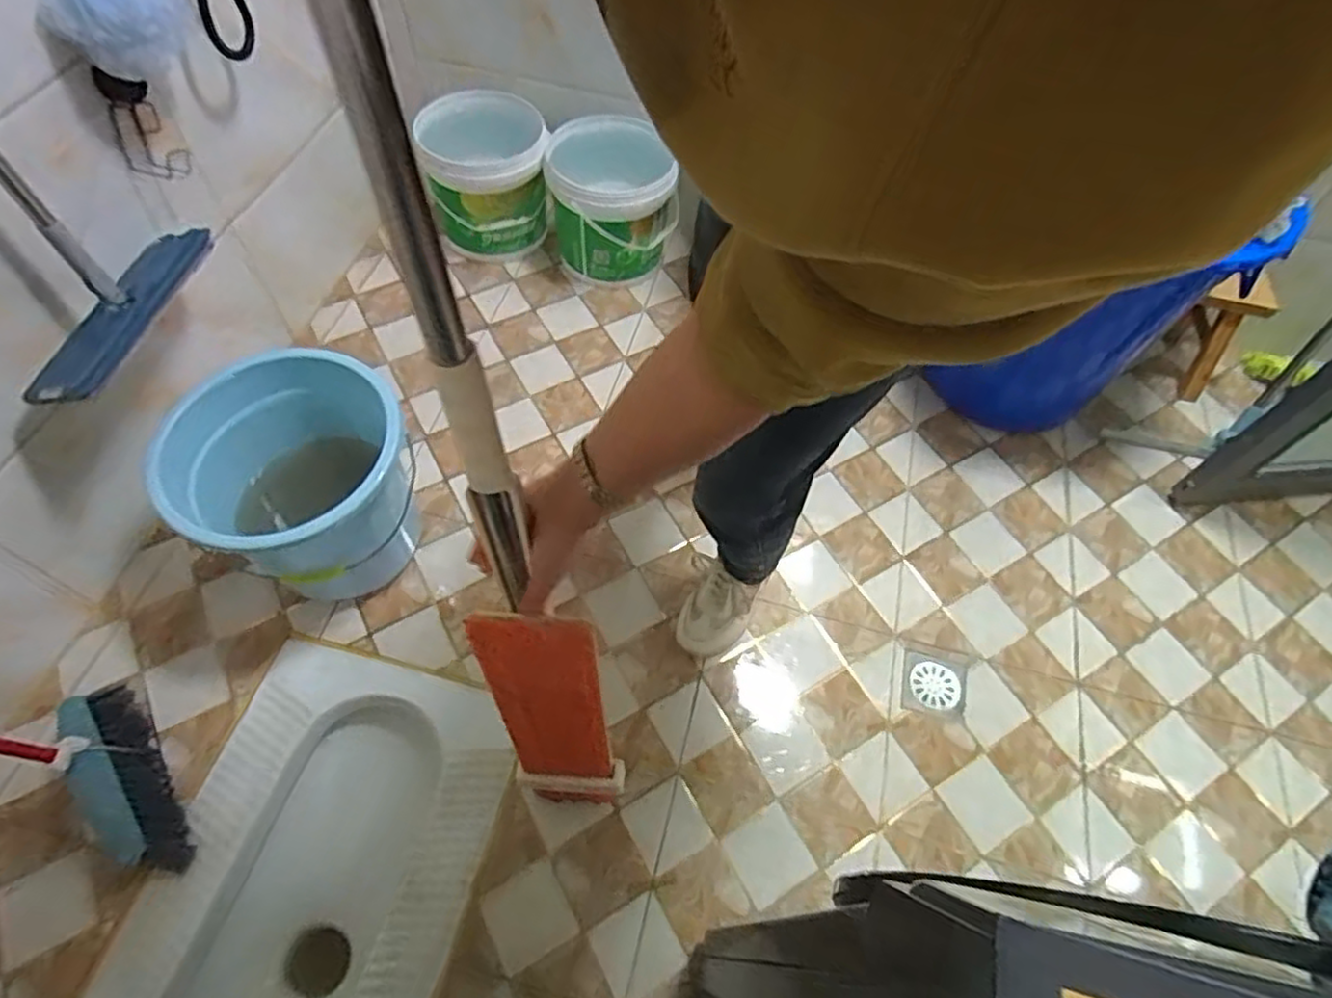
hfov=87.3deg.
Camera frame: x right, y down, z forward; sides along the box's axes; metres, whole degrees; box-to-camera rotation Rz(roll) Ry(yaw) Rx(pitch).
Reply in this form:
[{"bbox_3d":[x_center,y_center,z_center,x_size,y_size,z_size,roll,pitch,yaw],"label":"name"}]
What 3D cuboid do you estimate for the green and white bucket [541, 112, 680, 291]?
[{"bbox_3d":[-0.116,-0.627,1.498,0.256,0.257,0.248,2,58,-3],"label":"green and white bucket"}]

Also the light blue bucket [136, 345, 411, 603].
[{"bbox_3d":[-0.536,-0.012,1.066,0.301,0.312,0.294,1,60,-3],"label":"light blue bucket"}]

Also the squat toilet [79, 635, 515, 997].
[{"bbox_3d":[-0.475,0.542,1.031,0.411,0.229,0.556,14,58,5],"label":"squat toilet"}]

